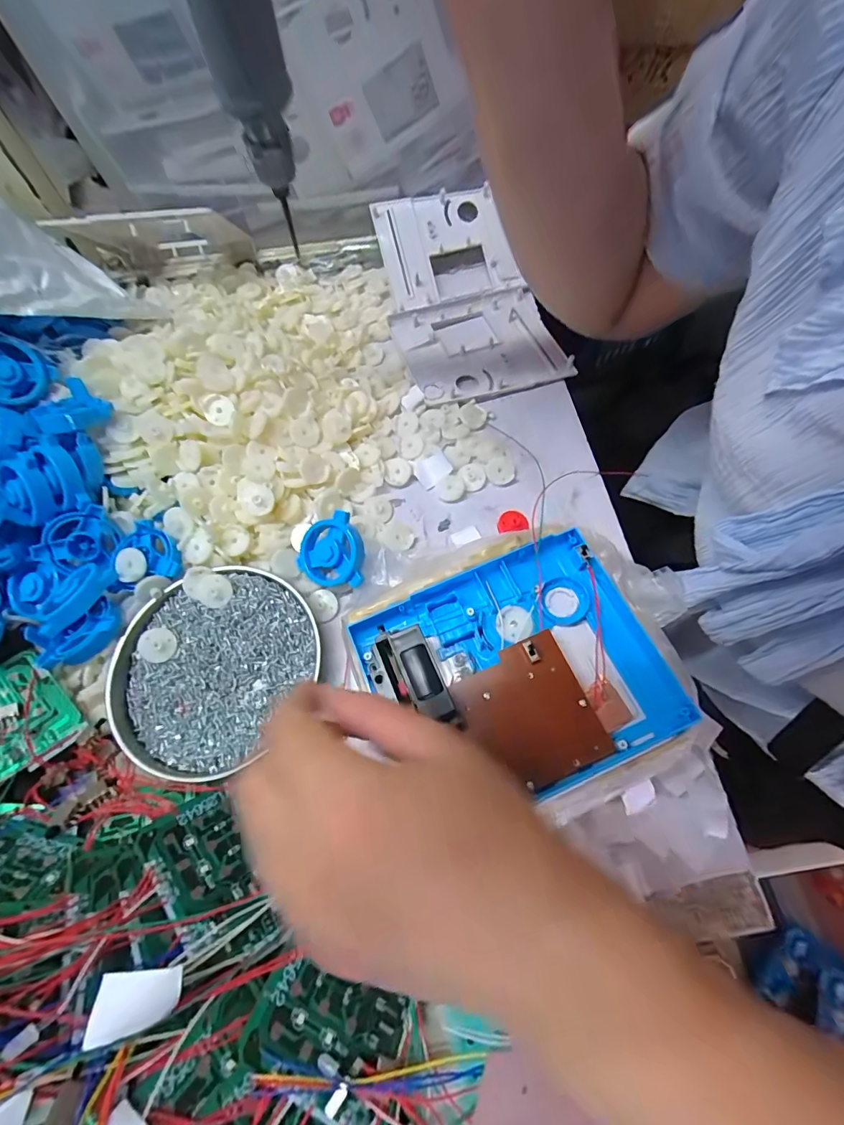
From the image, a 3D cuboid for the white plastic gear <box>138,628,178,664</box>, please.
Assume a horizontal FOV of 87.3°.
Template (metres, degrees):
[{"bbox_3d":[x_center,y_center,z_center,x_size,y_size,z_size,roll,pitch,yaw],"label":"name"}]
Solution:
[{"bbox_3d":[-0.182,0.057,0.303,0.023,0.004,0.023,4,78,-18],"label":"white plastic gear"}]

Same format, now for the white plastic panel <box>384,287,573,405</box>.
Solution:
[{"bbox_3d":[0.054,-0.209,0.418,0.145,0.015,0.123,-16,66,-4],"label":"white plastic panel"}]

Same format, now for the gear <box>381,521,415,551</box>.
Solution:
[{"bbox_3d":[-0.019,-0.021,0.345,0.024,0.007,0.027,-17,66,-5],"label":"gear"}]

